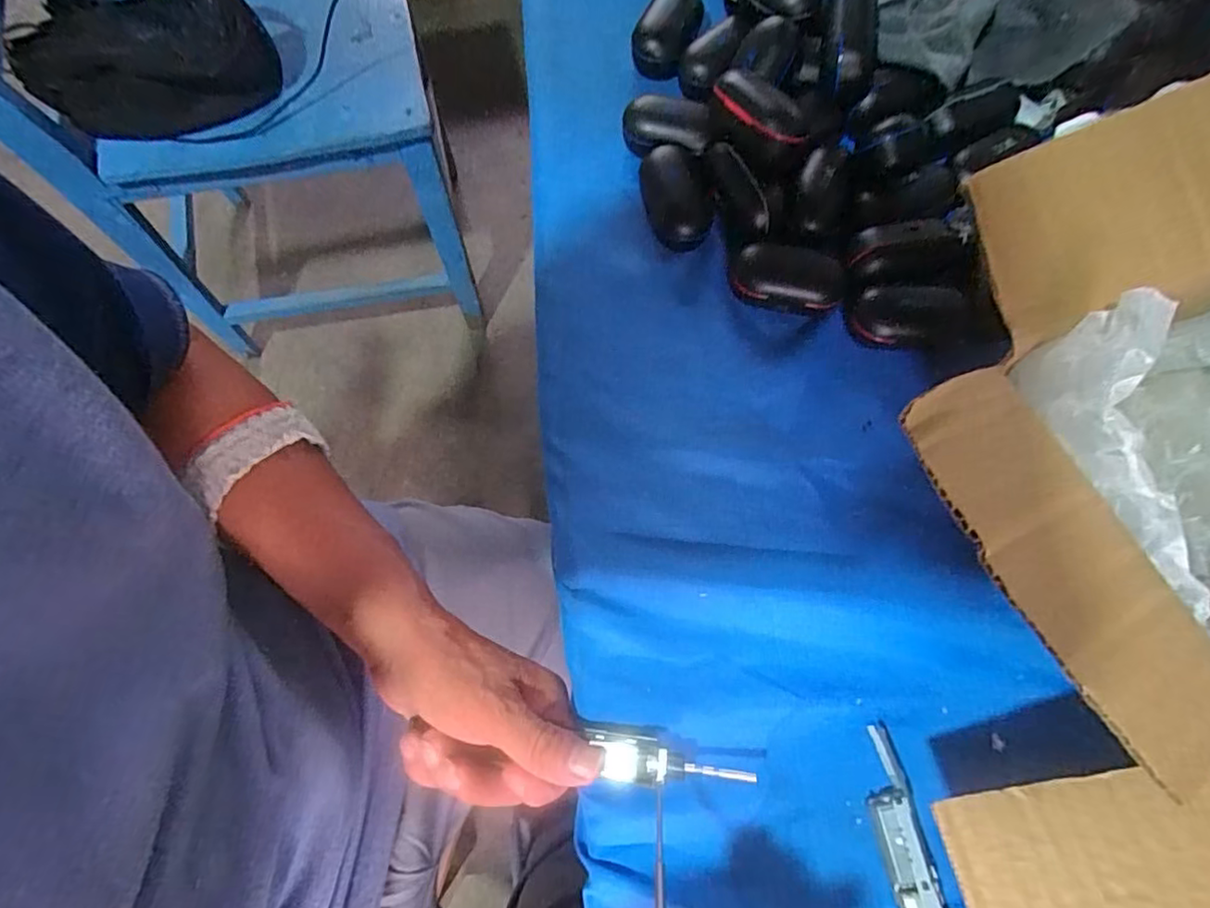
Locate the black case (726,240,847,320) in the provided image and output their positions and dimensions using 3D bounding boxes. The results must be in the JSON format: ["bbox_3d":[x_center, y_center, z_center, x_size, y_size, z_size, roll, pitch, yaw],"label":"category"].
[{"bbox_3d":[0.108,-0.103,0.359,0.064,0.020,0.037,8,73,2],"label":"black case"}]

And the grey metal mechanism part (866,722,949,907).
[{"bbox_3d":[0.143,0.193,0.273,0.025,0.016,0.123,-12,73,-4],"label":"grey metal mechanism part"}]

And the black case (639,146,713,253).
[{"bbox_3d":[0.045,-0.159,0.376,0.036,0.020,0.063,-11,73,-3],"label":"black case"}]

